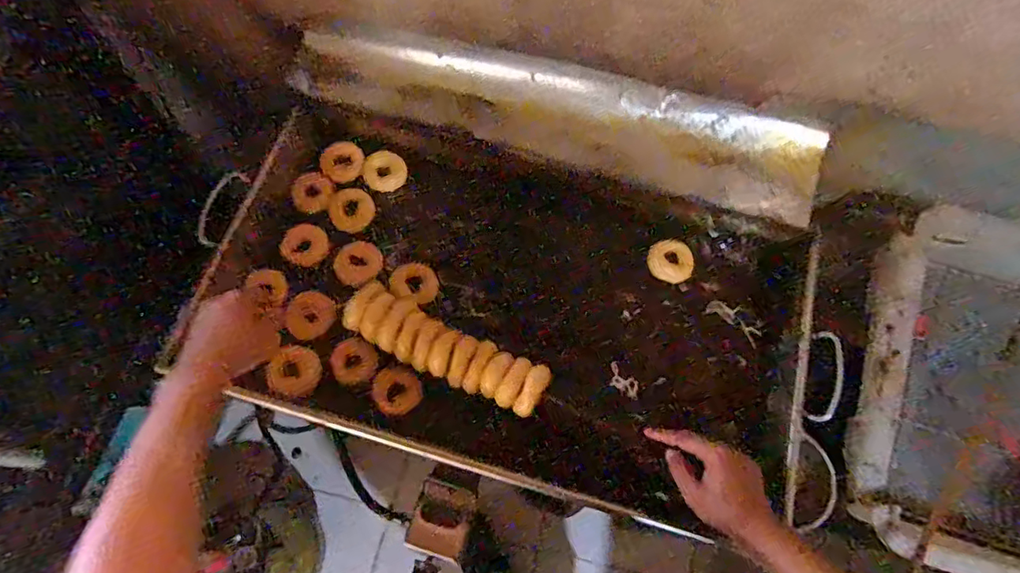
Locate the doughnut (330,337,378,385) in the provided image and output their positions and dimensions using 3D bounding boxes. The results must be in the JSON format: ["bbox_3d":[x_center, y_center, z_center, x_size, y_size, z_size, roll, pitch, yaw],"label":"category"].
[{"bbox_3d":[-0.245,0.119,0.867,0.069,0.035,0.066,0,69,-1],"label":"doughnut"}]

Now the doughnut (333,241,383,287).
[{"bbox_3d":[-0.250,-0.039,0.909,0.078,0.030,0.065,-35,73,-13],"label":"doughnut"}]

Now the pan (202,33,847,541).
[{"bbox_3d":[0.027,-0.048,0.862,0.950,0.180,0.629,17,69,6],"label":"pan"}]

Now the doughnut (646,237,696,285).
[{"bbox_3d":[0.275,-0.042,0.944,0.079,0.015,0.087,12,78,14],"label":"doughnut"}]

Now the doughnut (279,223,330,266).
[{"bbox_3d":[-0.342,-0.069,0.922,0.077,0.028,0.069,24,70,8],"label":"doughnut"}]

